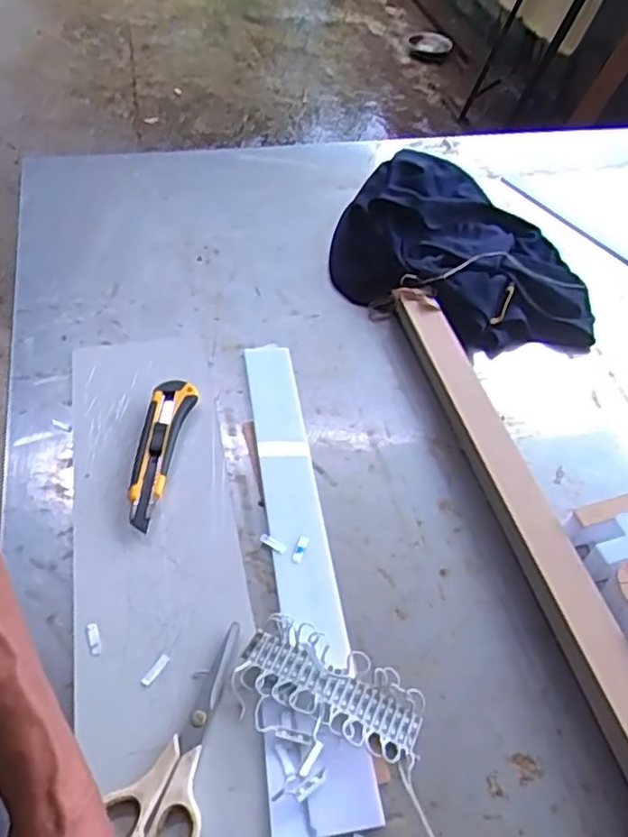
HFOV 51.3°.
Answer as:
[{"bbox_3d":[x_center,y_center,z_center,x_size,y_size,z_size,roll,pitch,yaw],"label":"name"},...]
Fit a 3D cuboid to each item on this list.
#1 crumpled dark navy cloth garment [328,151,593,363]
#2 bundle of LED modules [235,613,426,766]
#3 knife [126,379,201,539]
[{"bbox_3d":[0.193,-0.209,0.804,0.332,0.071,0.270,23,53,12],"label":"crumpled dark navy cloth garment"},{"bbox_3d":[0.010,0.208,0.486,0.137,0.029,0.074,22,53,11],"label":"bundle of LED modules"},{"bbox_3d":[-0.144,0.033,0.609,0.040,0.026,0.157,7,51,0],"label":"knife"}]

